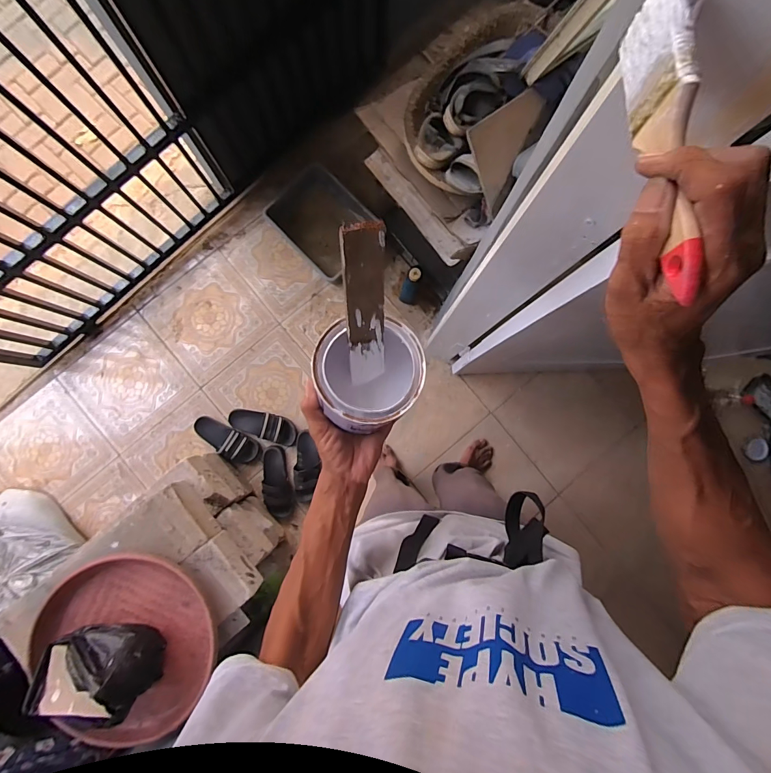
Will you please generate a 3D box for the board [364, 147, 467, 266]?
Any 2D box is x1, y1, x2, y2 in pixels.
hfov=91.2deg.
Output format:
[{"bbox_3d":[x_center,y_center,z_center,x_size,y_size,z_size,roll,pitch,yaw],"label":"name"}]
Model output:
[{"bbox_3d":[0.083,-0.495,1.045,0.061,0.019,0.373,-40,90,6],"label":"board"}]

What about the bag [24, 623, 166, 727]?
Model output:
[{"bbox_3d":[-0.724,0.718,0.931,0.270,0.156,0.188,-3,86,-1],"label":"bag"}]

